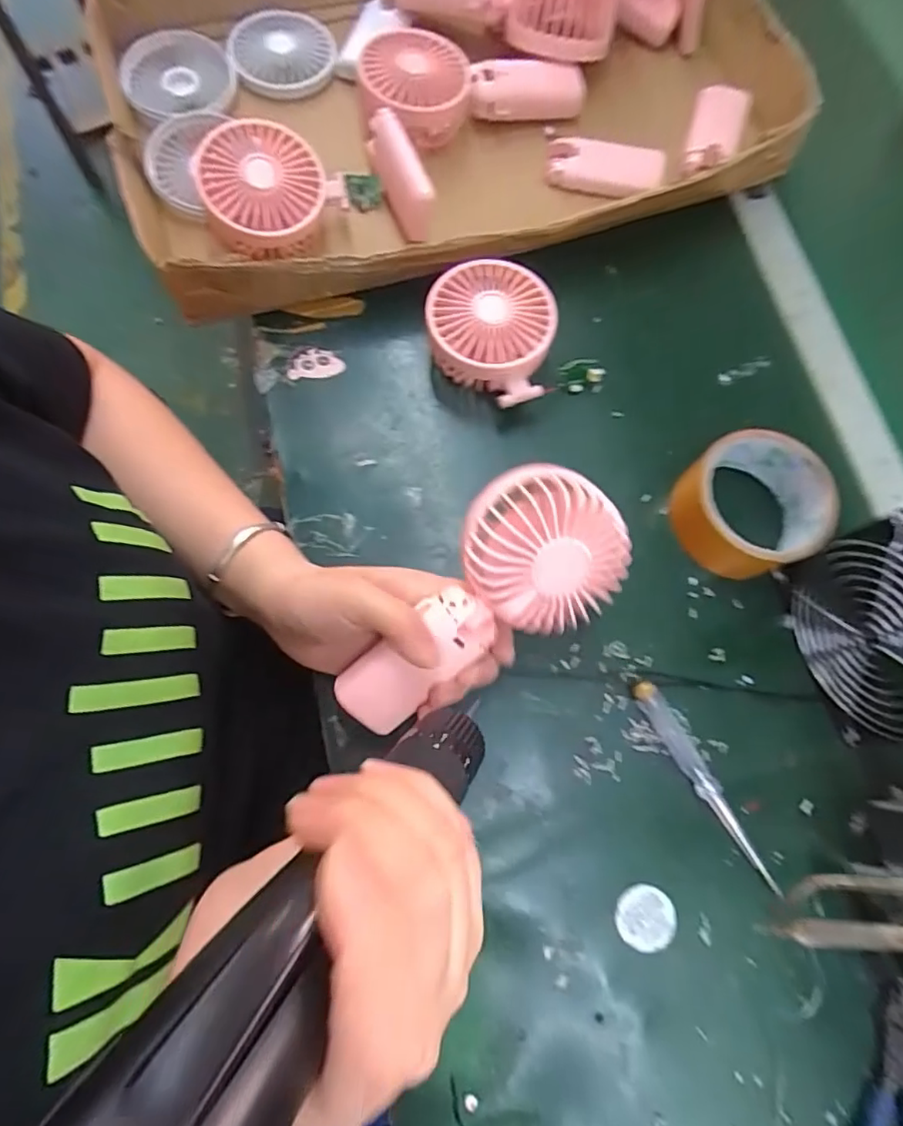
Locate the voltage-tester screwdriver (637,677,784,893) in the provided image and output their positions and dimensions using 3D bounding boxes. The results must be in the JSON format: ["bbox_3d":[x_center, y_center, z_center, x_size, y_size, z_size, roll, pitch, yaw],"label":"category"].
[{"bbox_3d":[0.155,0.134,0.350,0.015,0.015,0.136,-29,77,-12],"label":"voltage-tester screwdriver"}]

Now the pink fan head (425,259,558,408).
[{"bbox_3d":[0.032,-0.163,0.415,0.099,0.047,0.086,38,76,8],"label":"pink fan head"}]

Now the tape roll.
[{"bbox_3d":[0.202,-0.040,0.385,0.087,0.043,0.088,1,72,-4],"label":"tape roll"}]

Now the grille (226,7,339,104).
[{"bbox_3d":[-0.137,-0.414,0.468,0.081,0.022,0.081,-11,73,-8],"label":"grille"}]

